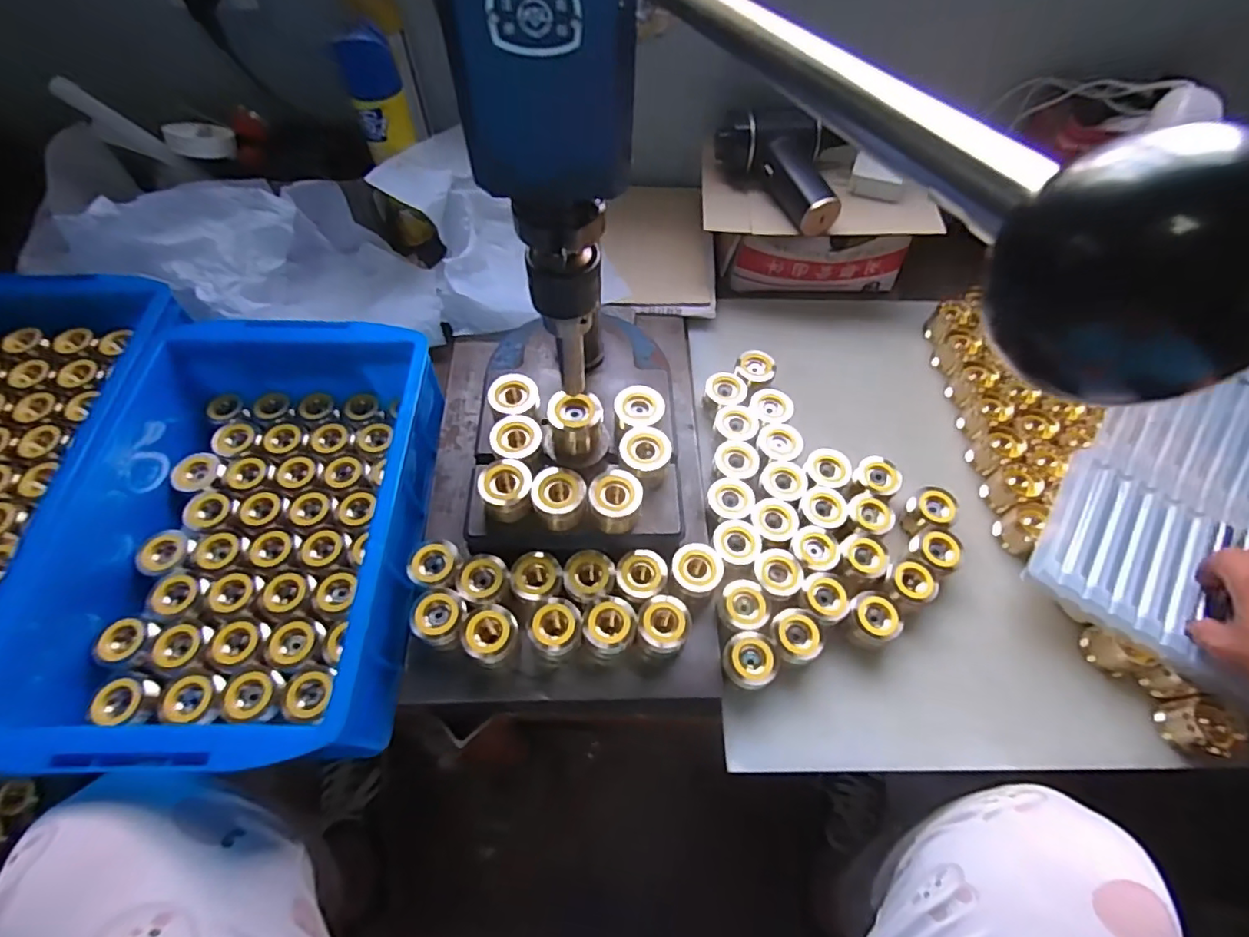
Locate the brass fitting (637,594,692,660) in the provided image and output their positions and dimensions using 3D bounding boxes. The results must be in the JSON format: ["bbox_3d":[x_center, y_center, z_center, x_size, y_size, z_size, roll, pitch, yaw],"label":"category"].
[{"bbox_3d":[0.031,0.124,0.454,0.040,0.039,0.040,0,59,0],"label":"brass fitting"}]

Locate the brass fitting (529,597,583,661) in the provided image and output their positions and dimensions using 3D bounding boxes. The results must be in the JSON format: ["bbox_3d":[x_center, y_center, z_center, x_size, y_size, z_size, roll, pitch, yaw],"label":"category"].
[{"bbox_3d":[-0.052,0.123,0.450,0.037,0.041,0.043,8,60,4],"label":"brass fitting"}]

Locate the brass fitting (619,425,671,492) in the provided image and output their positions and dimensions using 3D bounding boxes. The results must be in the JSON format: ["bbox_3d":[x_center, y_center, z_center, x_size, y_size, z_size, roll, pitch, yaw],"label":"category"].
[{"bbox_3d":[0.017,-0.008,0.477,0.040,0.042,0.043,10,60,5],"label":"brass fitting"}]

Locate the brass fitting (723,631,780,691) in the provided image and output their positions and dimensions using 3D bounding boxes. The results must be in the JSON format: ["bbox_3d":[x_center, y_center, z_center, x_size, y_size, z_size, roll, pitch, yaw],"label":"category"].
[{"bbox_3d":[0.099,0.154,0.459,0.042,0.035,0.041,0,59,0],"label":"brass fitting"}]

